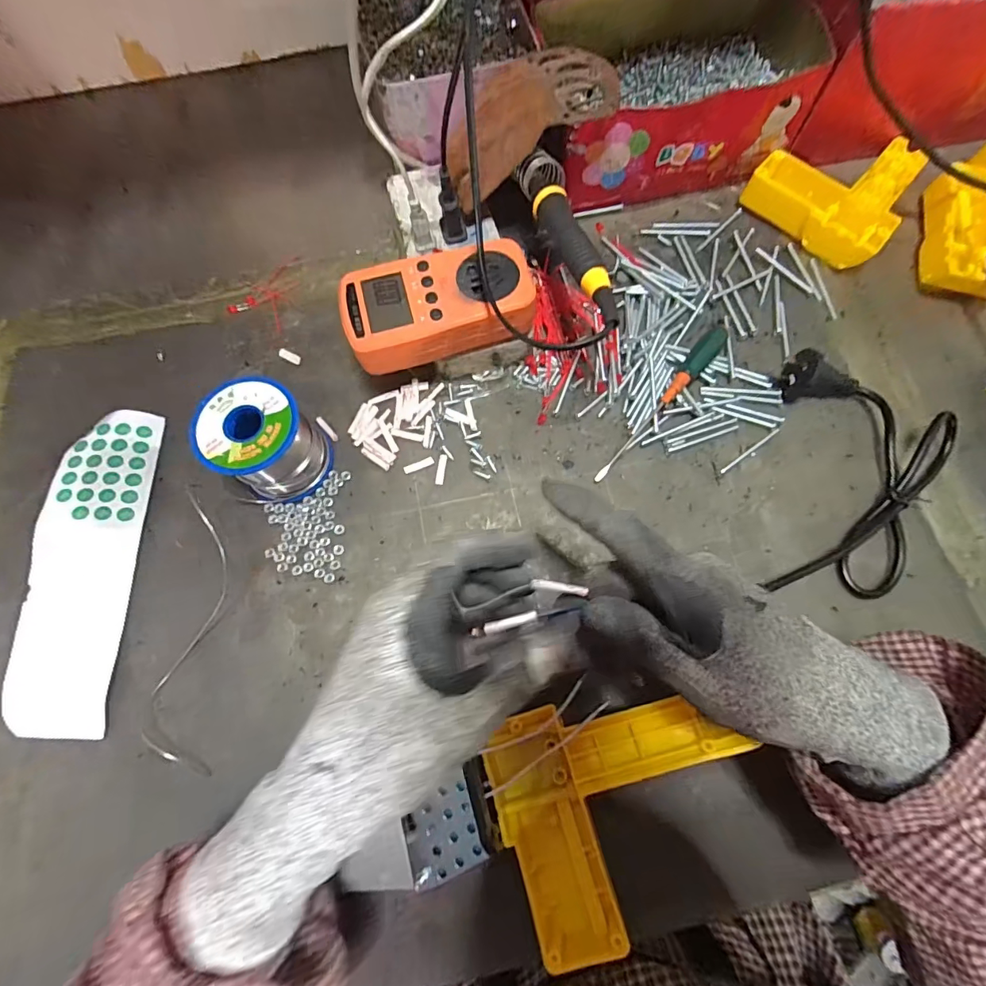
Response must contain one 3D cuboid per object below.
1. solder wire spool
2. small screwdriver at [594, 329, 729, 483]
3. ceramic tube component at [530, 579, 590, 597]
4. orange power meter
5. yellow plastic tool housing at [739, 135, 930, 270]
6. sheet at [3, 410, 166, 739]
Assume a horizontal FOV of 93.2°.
[{"bbox_3d":[-0.153,-0.033,0.317,0.064,0.063,0.063,-1,72,2],"label":"solder wire spool"},{"bbox_3d":[0.127,-0.067,0.340,0.014,0.021,0.157,39,77,14],"label":"small screwdriver"},{"bbox_3d":[0.034,0.046,0.224,0.026,0.004,0.004,12,72,-11],"label":"ceramic tube component"},{"bbox_3d":[-0.037,-0.128,0.320,0.125,0.030,0.071,-21,72,-4],"label":"orange power meter"},{"bbox_3d":[0.297,-0.264,0.395,0.113,0.026,0.134,42,78,14],"label":"yellow plastic tool housing"},{"bbox_3d":[-0.275,0.045,0.318,0.060,0.023,0.217,-2,72,2],"label":"sheet"}]

